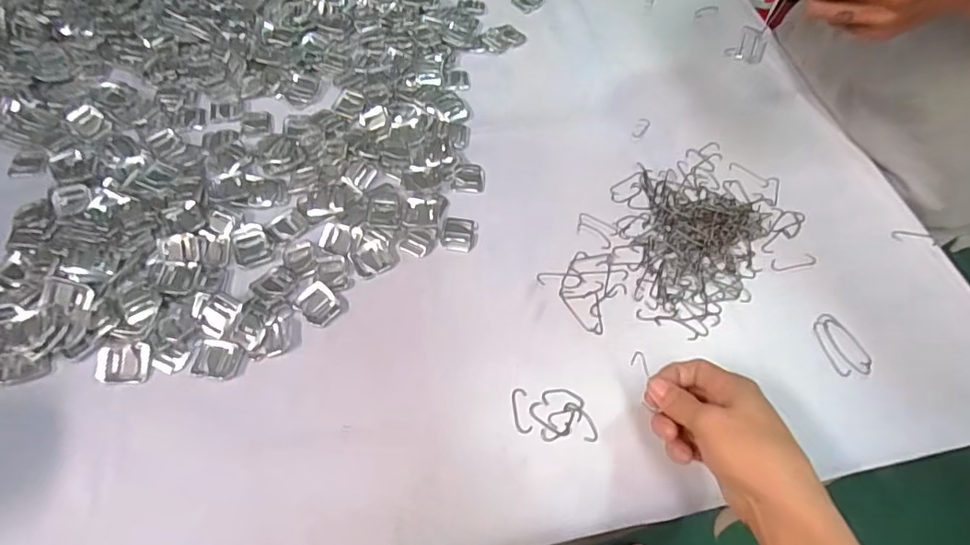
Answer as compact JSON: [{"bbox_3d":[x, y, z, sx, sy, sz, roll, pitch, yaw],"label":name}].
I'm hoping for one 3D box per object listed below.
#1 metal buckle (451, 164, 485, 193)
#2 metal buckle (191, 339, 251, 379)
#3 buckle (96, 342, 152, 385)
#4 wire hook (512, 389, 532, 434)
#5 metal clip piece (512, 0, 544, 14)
[{"bbox_3d":[-0.016,-0.091,0.507,0.031,0.005,0.033,1,59,-2],"label":"metal buckle"},{"bbox_3d":[-0.202,0.067,0.402,0.038,0.005,0.029,11,59,4],"label":"metal buckle"},{"bbox_3d":[-0.273,0.069,0.396,0.037,0.004,0.030,-1,74,-13],"label":"buckle"},{"bbox_3d":[0.028,0.104,0.394,0.012,0.004,0.034,-5,59,-6],"label":"wire hook"},{"bbox_3d":[0.053,-0.340,0.655,0.037,0.005,0.032,-38,67,-23],"label":"metal clip piece"}]

